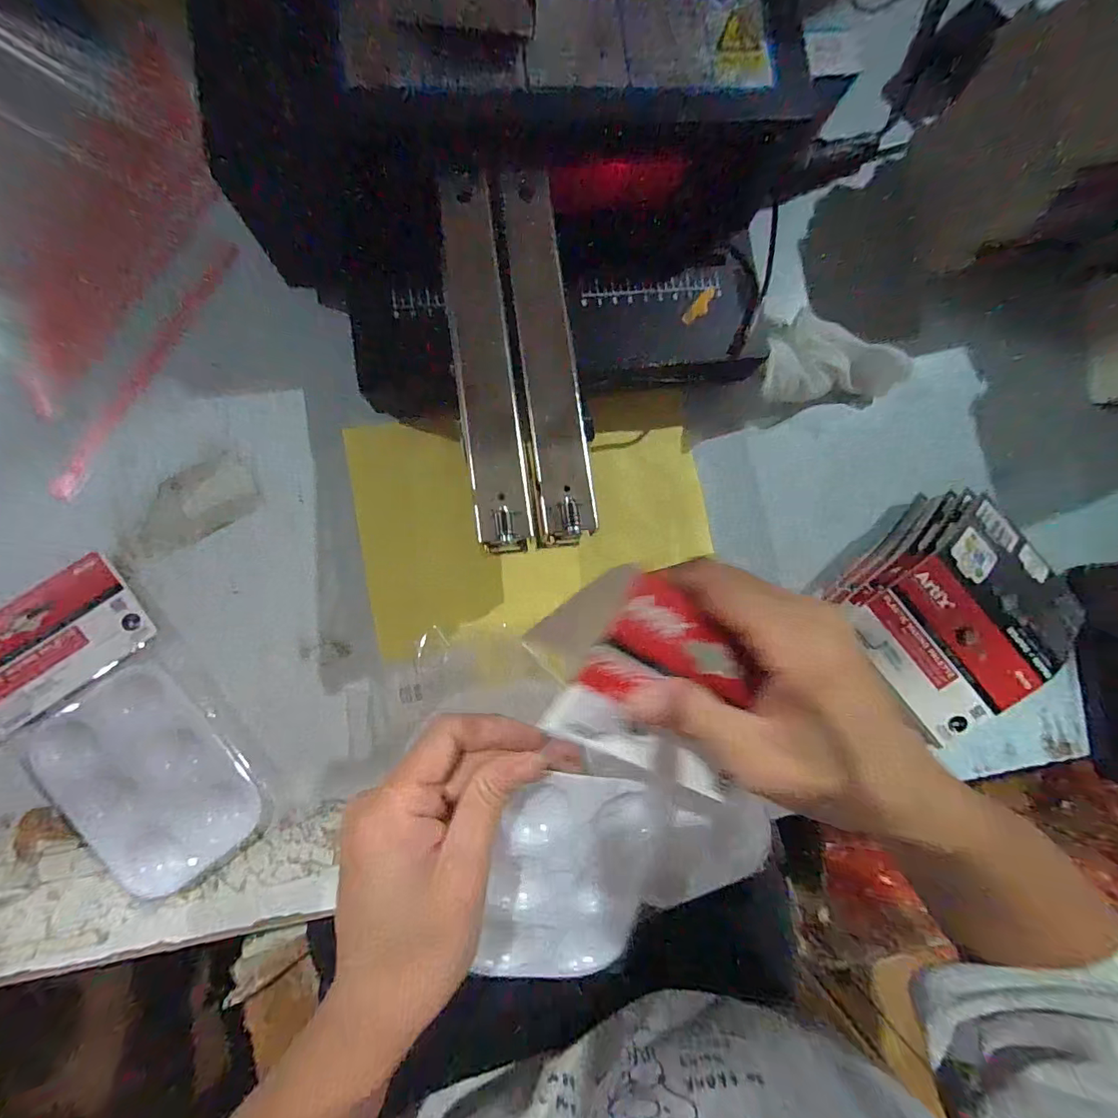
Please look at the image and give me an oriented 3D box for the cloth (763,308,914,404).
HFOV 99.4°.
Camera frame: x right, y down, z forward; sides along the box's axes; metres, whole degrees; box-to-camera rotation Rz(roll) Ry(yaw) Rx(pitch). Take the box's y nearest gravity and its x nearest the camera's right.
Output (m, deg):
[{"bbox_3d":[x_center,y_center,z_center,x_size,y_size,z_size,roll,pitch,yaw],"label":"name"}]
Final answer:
[{"bbox_3d":[0.197,-0.149,0.345,0.123,0.034,0.060,-9,88,-8],"label":"cloth"}]

